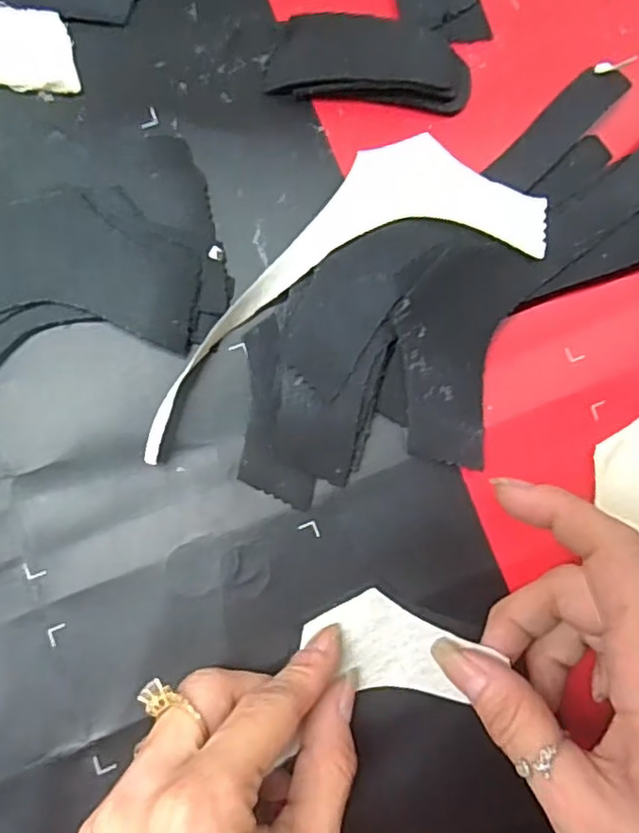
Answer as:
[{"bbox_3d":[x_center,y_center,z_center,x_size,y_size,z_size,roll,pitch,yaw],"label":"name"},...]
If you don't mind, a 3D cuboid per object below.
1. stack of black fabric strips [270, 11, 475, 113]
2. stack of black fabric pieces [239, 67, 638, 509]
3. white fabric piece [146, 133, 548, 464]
[{"bbox_3d":[0.021,-0.140,0.252,0.077,0.011,0.039,4,84,-6],"label":"stack of black fabric strips"},{"bbox_3d":[0.067,-0.051,0.247,0.226,0.015,0.085,-37,89,-8],"label":"stack of black fabric pieces"},{"bbox_3d":[0.001,-0.051,0.240,0.169,0.015,0.060,-31,89,-8],"label":"white fabric piece"}]

